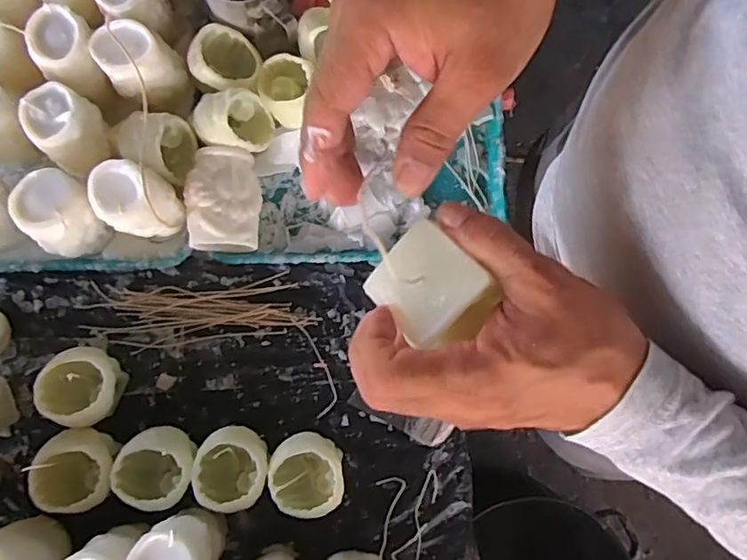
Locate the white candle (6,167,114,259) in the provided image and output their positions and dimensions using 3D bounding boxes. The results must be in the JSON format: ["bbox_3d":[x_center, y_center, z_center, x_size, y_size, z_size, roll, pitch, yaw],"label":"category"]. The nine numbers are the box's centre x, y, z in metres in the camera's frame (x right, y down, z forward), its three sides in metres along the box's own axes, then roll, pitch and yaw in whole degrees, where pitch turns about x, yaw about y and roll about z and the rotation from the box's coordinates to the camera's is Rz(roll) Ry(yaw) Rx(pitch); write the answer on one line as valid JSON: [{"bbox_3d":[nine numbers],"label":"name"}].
[{"bbox_3d":[-0.320,-0.068,0.570,0.069,0.092,0.068,-31,81,-6],"label":"white candle"}]

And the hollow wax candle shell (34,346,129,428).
[{"bbox_3d":[-0.296,0.110,0.564,0.068,0.064,0.075,-11,80,-3],"label":"hollow wax candle shell"}]

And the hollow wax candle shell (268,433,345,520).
[{"bbox_3d":[-0.064,0.191,0.543,0.068,0.058,0.075,-11,80,-3],"label":"hollow wax candle shell"}]

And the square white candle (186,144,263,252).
[{"bbox_3d":[-0.161,-0.083,0.599,0.074,0.063,0.108,-9,80,-2],"label":"square white candle"}]

